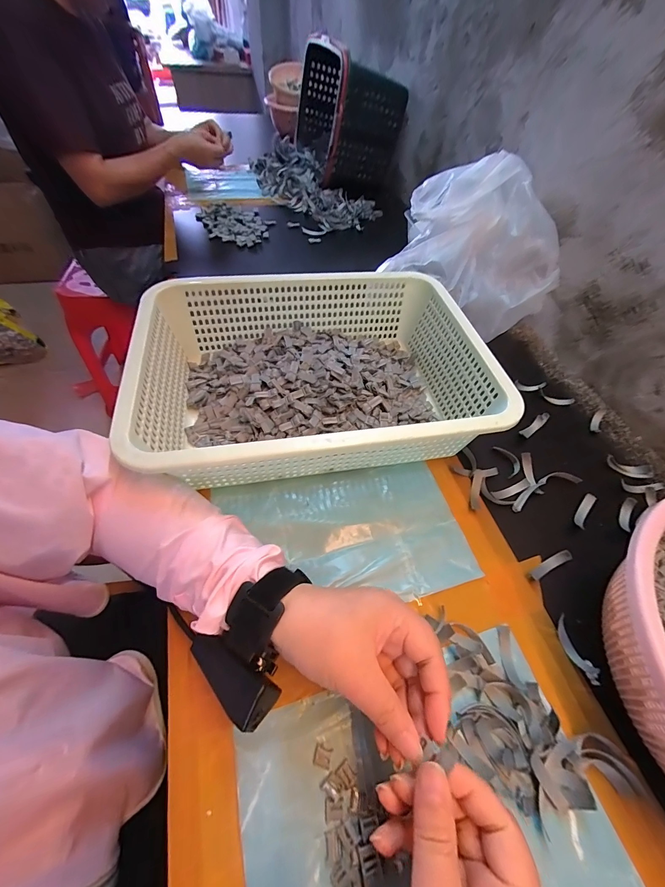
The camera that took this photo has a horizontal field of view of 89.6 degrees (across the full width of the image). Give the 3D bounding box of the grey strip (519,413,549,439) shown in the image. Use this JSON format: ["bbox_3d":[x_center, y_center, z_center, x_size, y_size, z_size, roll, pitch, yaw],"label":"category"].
[{"bbox_3d":[0.263,-0.023,0.436,0.046,0.007,0.013,-38,65,-9],"label":"grey strip"}]

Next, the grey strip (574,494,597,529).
[{"bbox_3d":[0.276,0.073,0.367,0.011,0.004,0.046,36,59,19],"label":"grey strip"}]

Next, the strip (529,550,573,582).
[{"bbox_3d":[0.214,0.120,0.329,0.047,0.011,0.010,-20,59,-18],"label":"strip"}]

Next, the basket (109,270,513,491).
[{"bbox_3d":[-0.013,-0.077,0.391,0.377,0.103,0.268,-7,56,-10],"label":"basket"}]

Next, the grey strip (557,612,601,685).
[{"bbox_3d":[0.209,0.179,0.289,0.014,0.012,0.051,-15,58,-15],"label":"grey strip"}]

